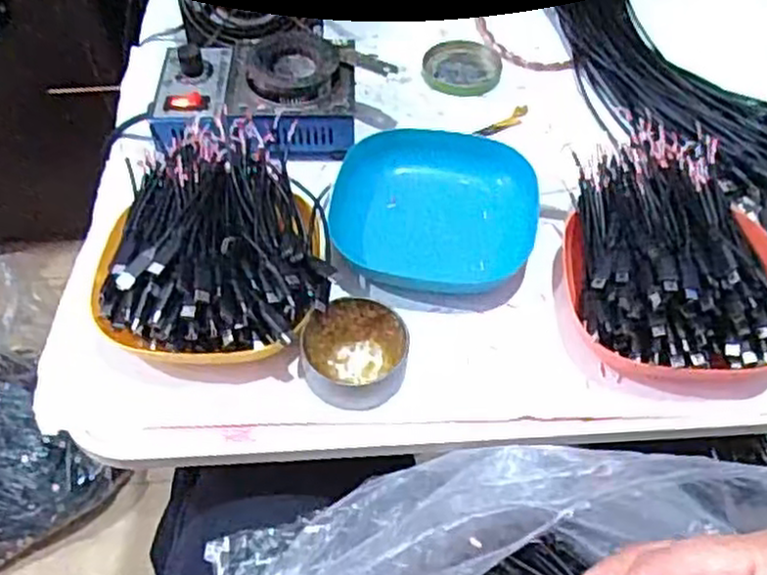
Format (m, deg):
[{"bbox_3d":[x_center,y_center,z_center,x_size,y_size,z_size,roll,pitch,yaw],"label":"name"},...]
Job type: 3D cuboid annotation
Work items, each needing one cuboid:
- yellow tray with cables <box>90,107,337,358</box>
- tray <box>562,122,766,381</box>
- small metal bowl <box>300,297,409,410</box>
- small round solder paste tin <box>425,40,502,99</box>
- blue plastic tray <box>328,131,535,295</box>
[{"bbox_3d":[-0.107,-0.037,0.482,0.136,0.069,0.183,-4,54,-3],"label":"yellow tray with cables"},{"bbox_3d":[0.184,-0.027,0.467,0.128,0.075,0.178,1,54,1],"label":"tray"},{"bbox_3d":[-0.017,0.038,0.451,0.060,0.024,0.063,0,54,0],"label":"small metal bowl"},{"bbox_3d":[0.068,-0.191,0.643,0.065,0.008,0.063,18,56,13],"label":"small round solder paste tin"},{"bbox_3d":[0.035,-0.058,0.525,0.139,0.027,0.126,8,54,6],"label":"blue plastic tray"}]

